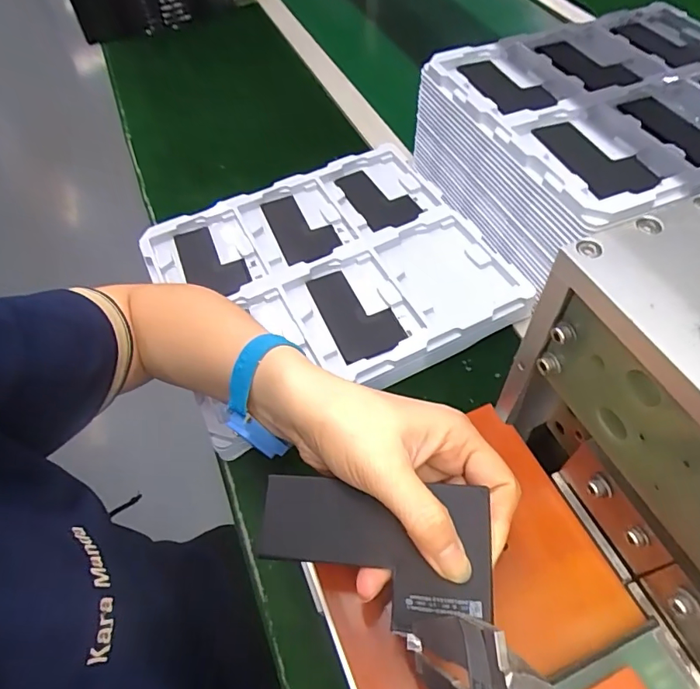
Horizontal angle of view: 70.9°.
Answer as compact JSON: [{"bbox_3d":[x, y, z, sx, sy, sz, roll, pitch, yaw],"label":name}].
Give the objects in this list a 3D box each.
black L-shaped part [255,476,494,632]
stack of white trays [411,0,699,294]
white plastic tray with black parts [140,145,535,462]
[{"bbox_3d":[0.009,0.093,0.225,0.107,0.004,0.056,1,65,14],"label":"black L-shaped part"},{"bbox_3d":[0.269,-0.222,0.501,0.343,0.092,0.275,-18,58,-7],"label":"stack of white trays"},{"bbox_3d":[-0.025,-0.078,0.499,0.311,0.029,0.285,-25,59,-12],"label":"white plastic tray with black parts"}]

